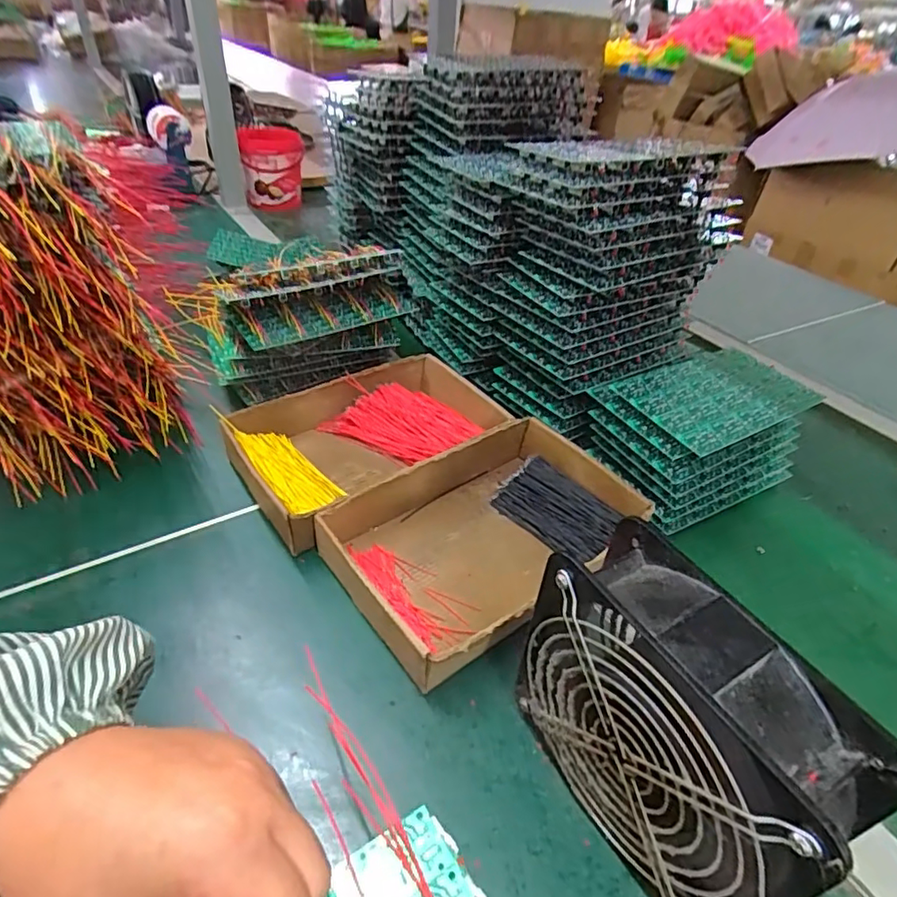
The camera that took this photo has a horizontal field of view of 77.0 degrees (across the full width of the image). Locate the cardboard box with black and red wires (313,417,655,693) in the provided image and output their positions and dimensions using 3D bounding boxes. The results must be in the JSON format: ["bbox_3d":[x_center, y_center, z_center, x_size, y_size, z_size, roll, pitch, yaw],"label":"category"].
[{"bbox_3d":[0.033,0.065,0.443,0.245,0.043,0.151,-25,48,-32],"label":"cardboard box with black and red wires"}]

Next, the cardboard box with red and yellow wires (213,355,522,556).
[{"bbox_3d":[-0.070,-0.007,0.524,0.237,0.054,0.151,-23,47,-30],"label":"cardboard box with red and yellow wires"}]

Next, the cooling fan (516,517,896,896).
[{"bbox_3d":[0.102,0.141,0.277,0.060,0.152,0.147,-18,44,-25],"label":"cooling fan"}]

